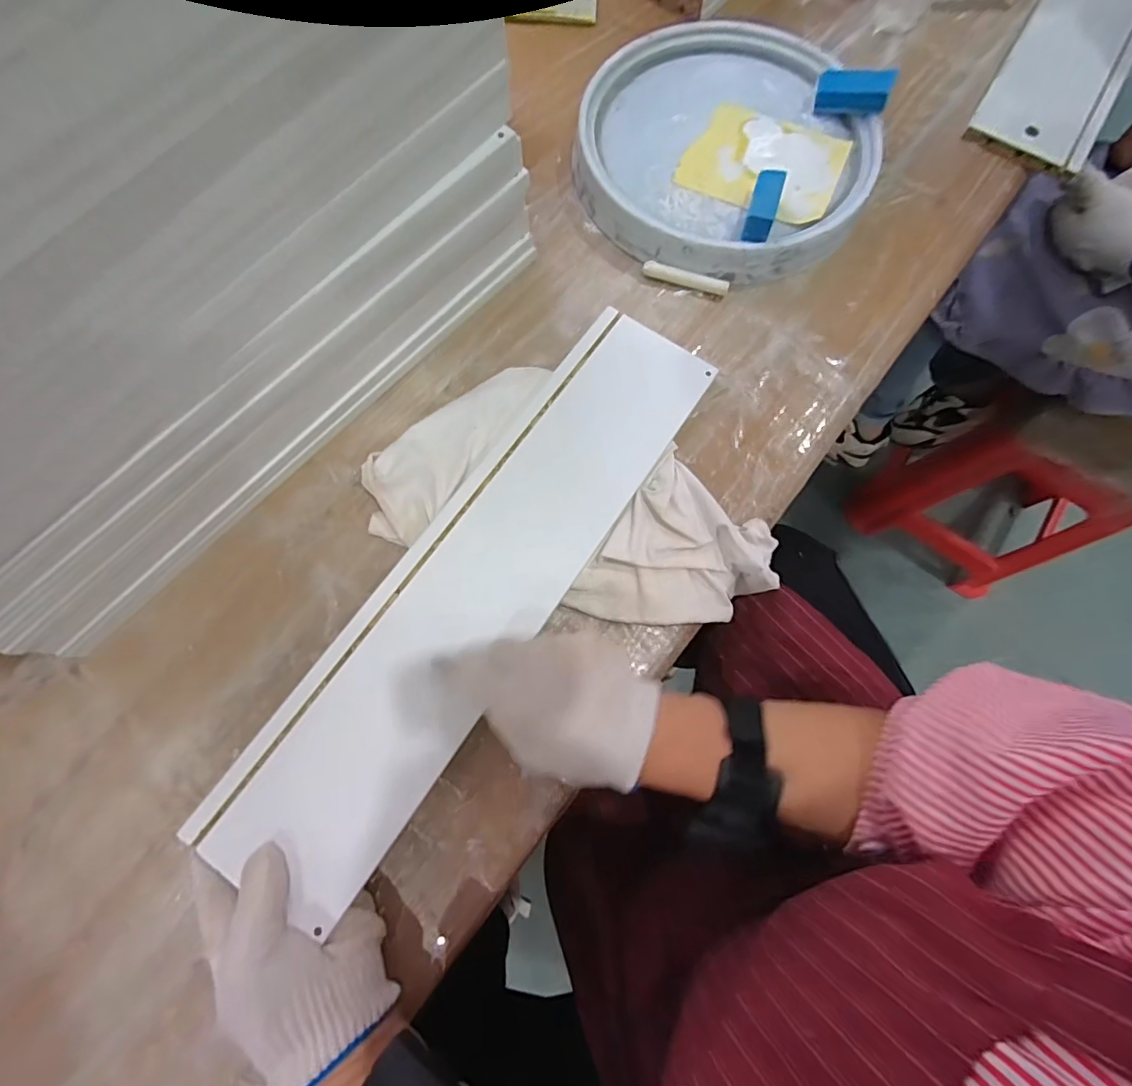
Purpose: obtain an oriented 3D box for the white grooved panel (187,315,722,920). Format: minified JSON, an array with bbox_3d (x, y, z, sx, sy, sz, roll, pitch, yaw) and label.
[{"bbox_3d":[-0.056,0.018,0.395,0.118,0.014,0.498,34,74,10],"label":"white grooved panel"}]

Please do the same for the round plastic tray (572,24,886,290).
[{"bbox_3d":[0.156,-0.391,0.510,0.283,0.049,0.287,0,73,1],"label":"round plastic tray"}]

